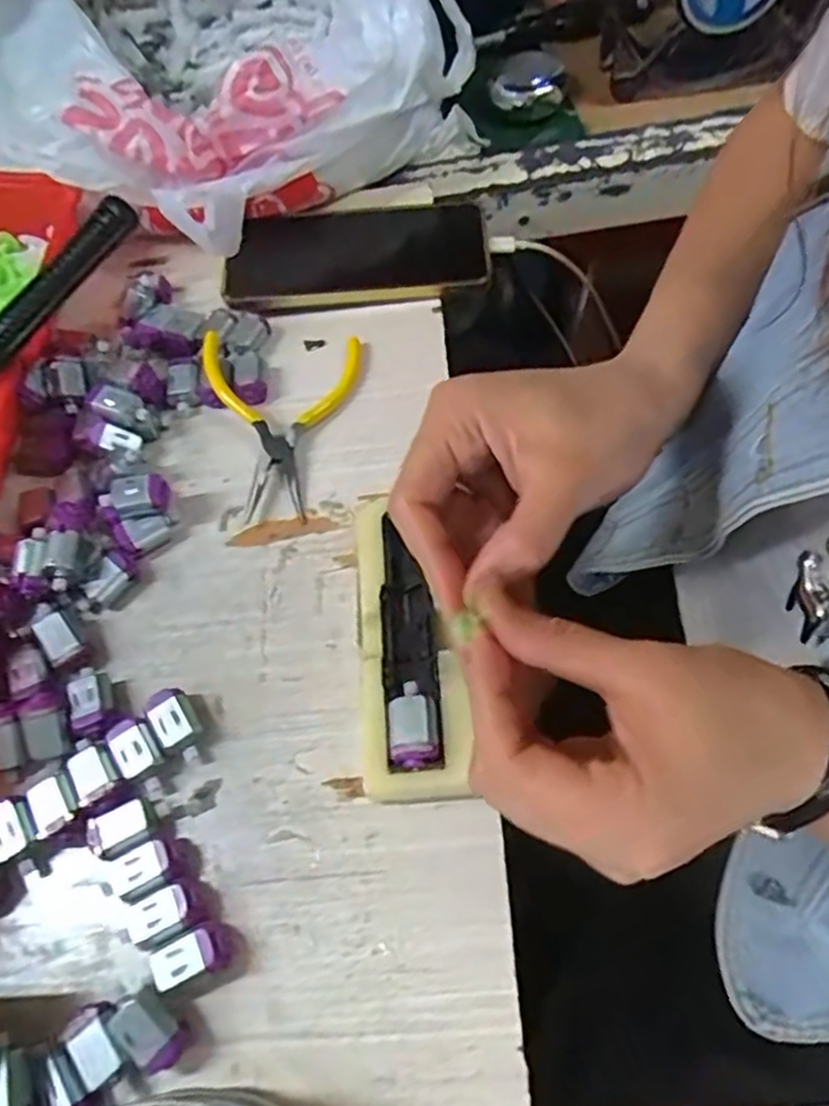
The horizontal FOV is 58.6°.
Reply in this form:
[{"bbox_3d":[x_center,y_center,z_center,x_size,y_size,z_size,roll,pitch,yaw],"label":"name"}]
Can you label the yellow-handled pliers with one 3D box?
[{"bbox_3d":[-0.076,-0.072,0.403,0.086,0.024,0.108,-2,61,5],"label":"yellow-handled pliers"}]

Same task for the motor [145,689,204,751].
[{"bbox_3d":[-0.108,0.074,0.332,0.019,0.014,0.026,-30,63,-10],"label":"motor"}]

